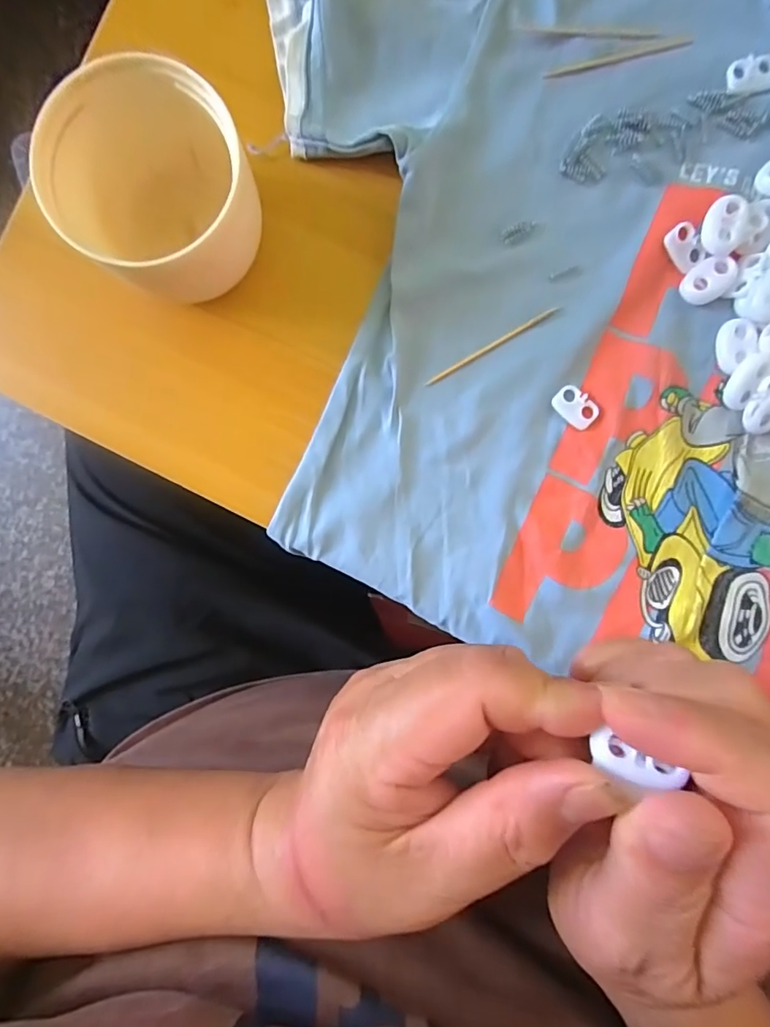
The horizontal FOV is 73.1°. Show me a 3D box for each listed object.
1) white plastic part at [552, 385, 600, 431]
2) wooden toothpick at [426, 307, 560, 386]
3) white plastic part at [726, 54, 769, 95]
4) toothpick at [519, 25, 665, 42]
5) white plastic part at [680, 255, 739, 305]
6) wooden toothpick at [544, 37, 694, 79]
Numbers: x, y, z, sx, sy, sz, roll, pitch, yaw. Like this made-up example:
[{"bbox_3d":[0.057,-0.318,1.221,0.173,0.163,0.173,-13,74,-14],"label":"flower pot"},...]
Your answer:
[{"bbox_3d":[0.078,-0.043,0.210,0.019,0.004,0.013,43,93,0],"label":"white plastic part"},{"bbox_3d":[0.044,-0.068,0.210,0.060,0.004,0.004,-29,91,3],"label":"wooden toothpick"},{"bbox_3d":[0.147,-0.176,0.207,0.019,0.004,0.013,-6,92,2],"label":"white plastic part"},{"bbox_3d":[0.083,-0.193,0.207,0.058,0.004,0.004,6,92,2],"label":"toothpick"},{"bbox_3d":[0.130,-0.094,0.207,0.022,0.004,0.016,-33,91,3],"label":"white plastic part"},{"bbox_3d":[0.094,-0.184,0.208,0.058,0.004,0.004,-12,92,3],"label":"wooden toothpick"}]

